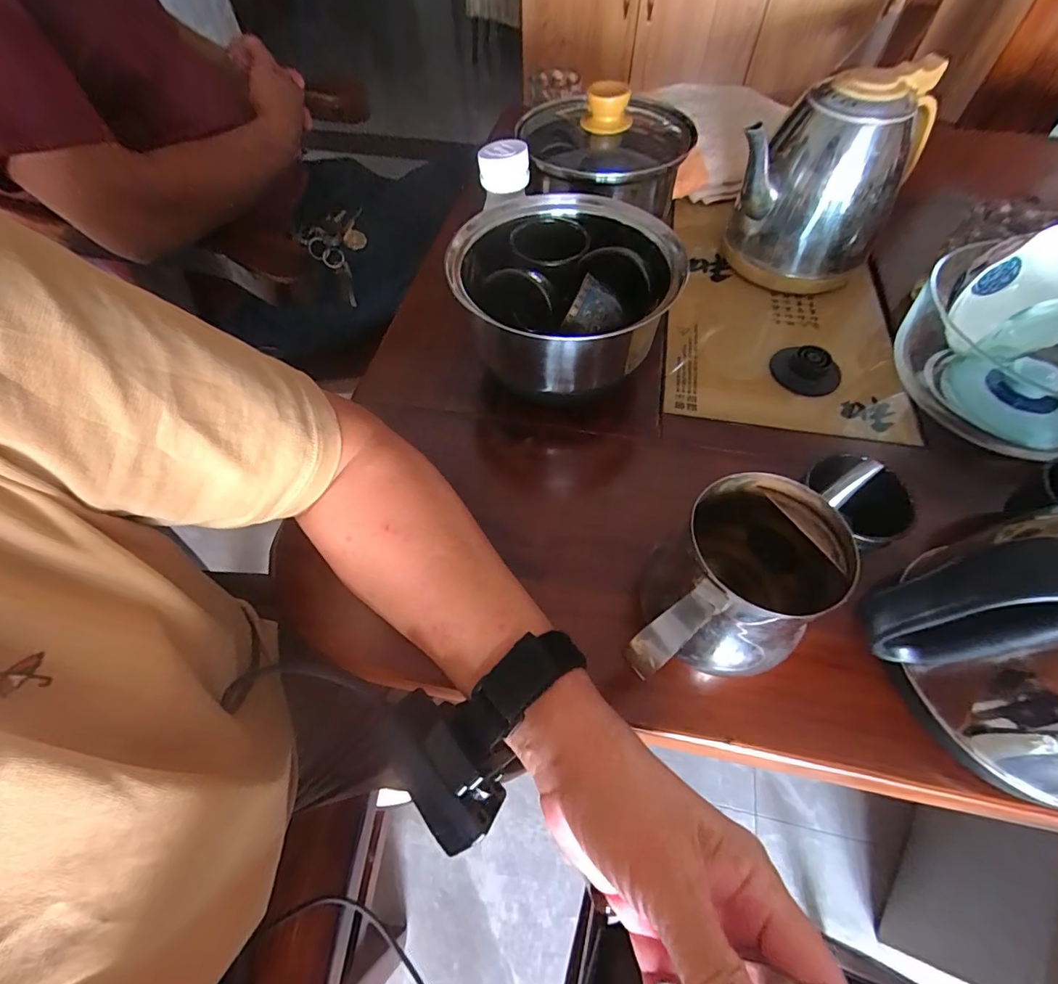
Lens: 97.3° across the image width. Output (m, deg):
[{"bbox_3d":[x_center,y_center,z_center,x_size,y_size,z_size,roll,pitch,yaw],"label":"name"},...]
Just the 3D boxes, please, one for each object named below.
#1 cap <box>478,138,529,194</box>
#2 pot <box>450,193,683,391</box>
[{"bbox_3d":[-0.020,-0.264,0.380,0.040,0.033,0.038,-1,58,0],"label":"cap"},{"bbox_3d":[0.028,-0.144,0.347,0.158,0.069,0.176,9,59,6],"label":"pot"}]

